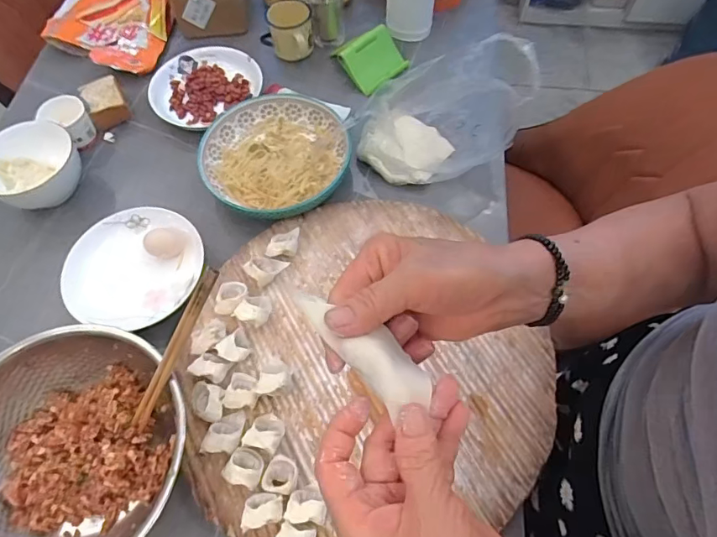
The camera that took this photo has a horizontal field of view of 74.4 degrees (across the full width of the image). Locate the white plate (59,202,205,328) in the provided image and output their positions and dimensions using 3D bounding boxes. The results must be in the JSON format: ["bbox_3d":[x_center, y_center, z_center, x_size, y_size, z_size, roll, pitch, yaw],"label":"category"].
[{"bbox_3d":[-0.289,-0.006,0.610,0.158,0.027,0.163,-1,62,2],"label":"white plate"}]

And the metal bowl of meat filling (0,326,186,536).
[{"bbox_3d":[-0.289,0.191,0.478,0.234,0.074,0.229,-1,62,2],"label":"metal bowl of meat filling"}]

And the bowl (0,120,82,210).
[{"bbox_3d":[-0.459,-0.142,0.672,0.123,0.063,0.123,-1,62,2],"label":"bowl"}]

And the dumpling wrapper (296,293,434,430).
[{"bbox_3d":[0.002,0.043,0.257,0.085,0.009,0.032,36,69,9],"label":"dumpling wrapper"}]

